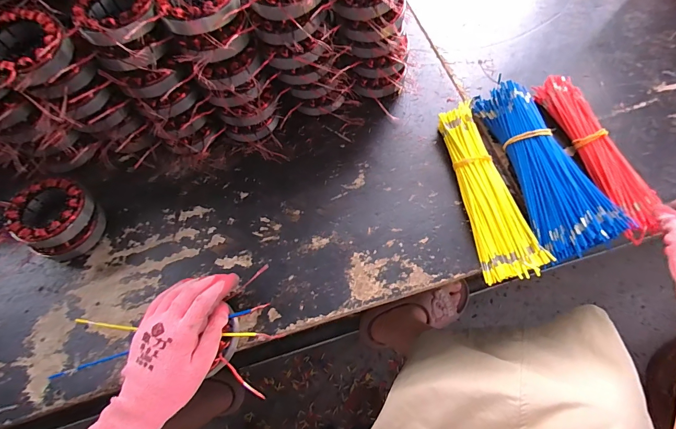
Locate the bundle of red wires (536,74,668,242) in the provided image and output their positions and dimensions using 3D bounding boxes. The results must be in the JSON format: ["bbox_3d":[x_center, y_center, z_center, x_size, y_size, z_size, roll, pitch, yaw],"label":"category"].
[{"bbox_3d":[0.341,-0.087,0.450,0.048,0.032,0.242,-15,67,-4],"label":"bundle of red wires"}]

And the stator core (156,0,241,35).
[{"bbox_3d":[-0.152,-0.237,0.375,0.083,0.027,0.095,-7,66,0],"label":"stator core"}]

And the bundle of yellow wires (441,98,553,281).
[{"bbox_3d":[0.193,-0.037,0.447,0.070,0.032,0.244,-9,66,-1],"label":"bundle of yellow wires"}]

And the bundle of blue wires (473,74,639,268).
[{"bbox_3d":[0.271,-0.066,0.445,0.098,0.046,0.245,-11,66,-2],"label":"bundle of blue wires"}]

